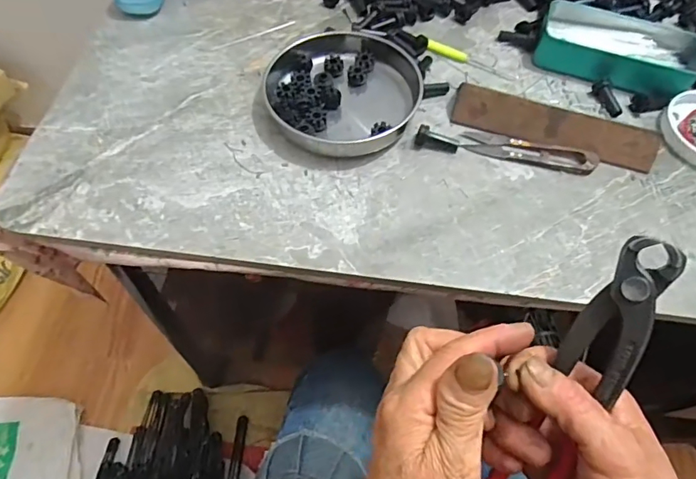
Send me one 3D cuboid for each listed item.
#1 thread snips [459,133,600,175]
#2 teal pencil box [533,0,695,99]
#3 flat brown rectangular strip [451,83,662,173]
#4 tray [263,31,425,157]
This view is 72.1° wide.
[{"bbox_3d":[0.161,-0.078,0.426,0.116,0.004,0.023,12,62,7],"label":"thread snips"},{"bbox_3d":[0.271,-0.191,0.479,0.150,0.033,0.087,21,61,9],"label":"teal pencil box"},{"bbox_3d":[0.184,-0.102,0.428,0.177,0.026,0.026,18,60,7],"label":"flat brown rectangular strip"},{"bbox_3d":[-0.004,-0.137,0.438,0.133,0.022,0.134,2,60,-3],"label":"tray"}]

